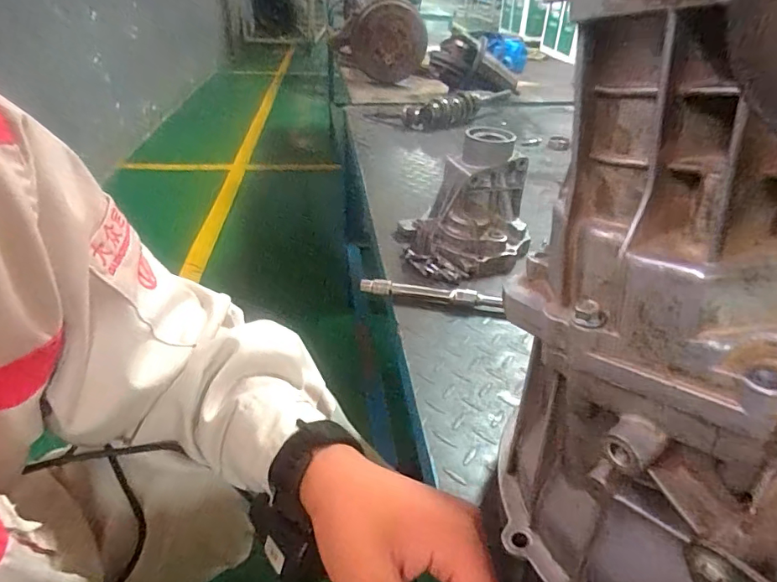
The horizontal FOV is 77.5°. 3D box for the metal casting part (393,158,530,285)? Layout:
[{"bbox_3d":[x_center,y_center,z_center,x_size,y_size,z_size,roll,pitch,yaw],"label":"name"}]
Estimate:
[{"bbox_3d":[0.111,-0.103,0.693,0.185,0.125,0.130,1,35,0],"label":"metal casting part"}]

